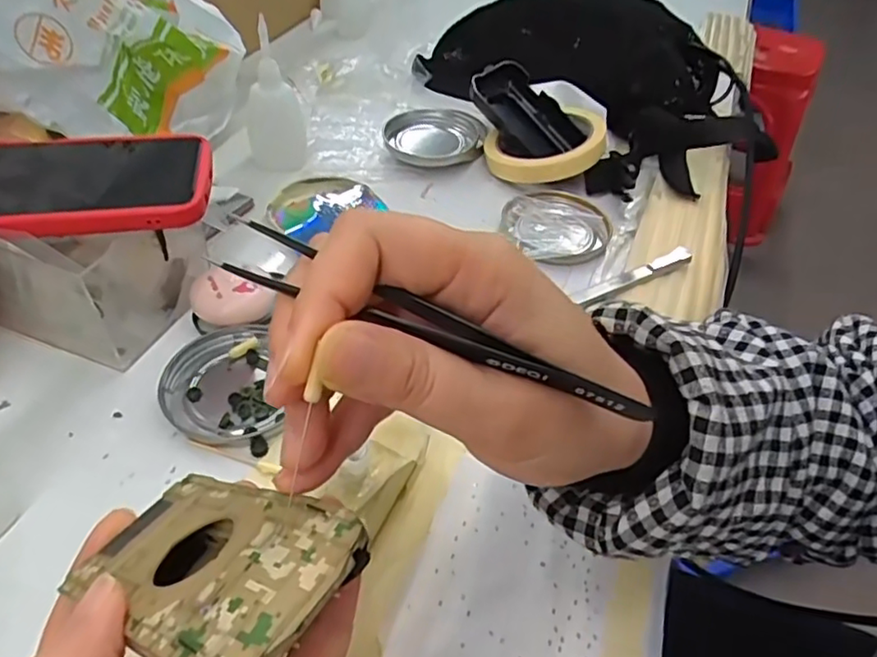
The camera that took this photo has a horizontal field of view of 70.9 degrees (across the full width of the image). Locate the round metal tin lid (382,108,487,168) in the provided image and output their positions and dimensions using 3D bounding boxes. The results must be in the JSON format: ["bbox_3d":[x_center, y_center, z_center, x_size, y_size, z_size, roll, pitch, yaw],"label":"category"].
[{"bbox_3d":[-0.003,-0.163,0.528,0.084,0.019,0.077,2,45,-2],"label":"round metal tin lid"}]

